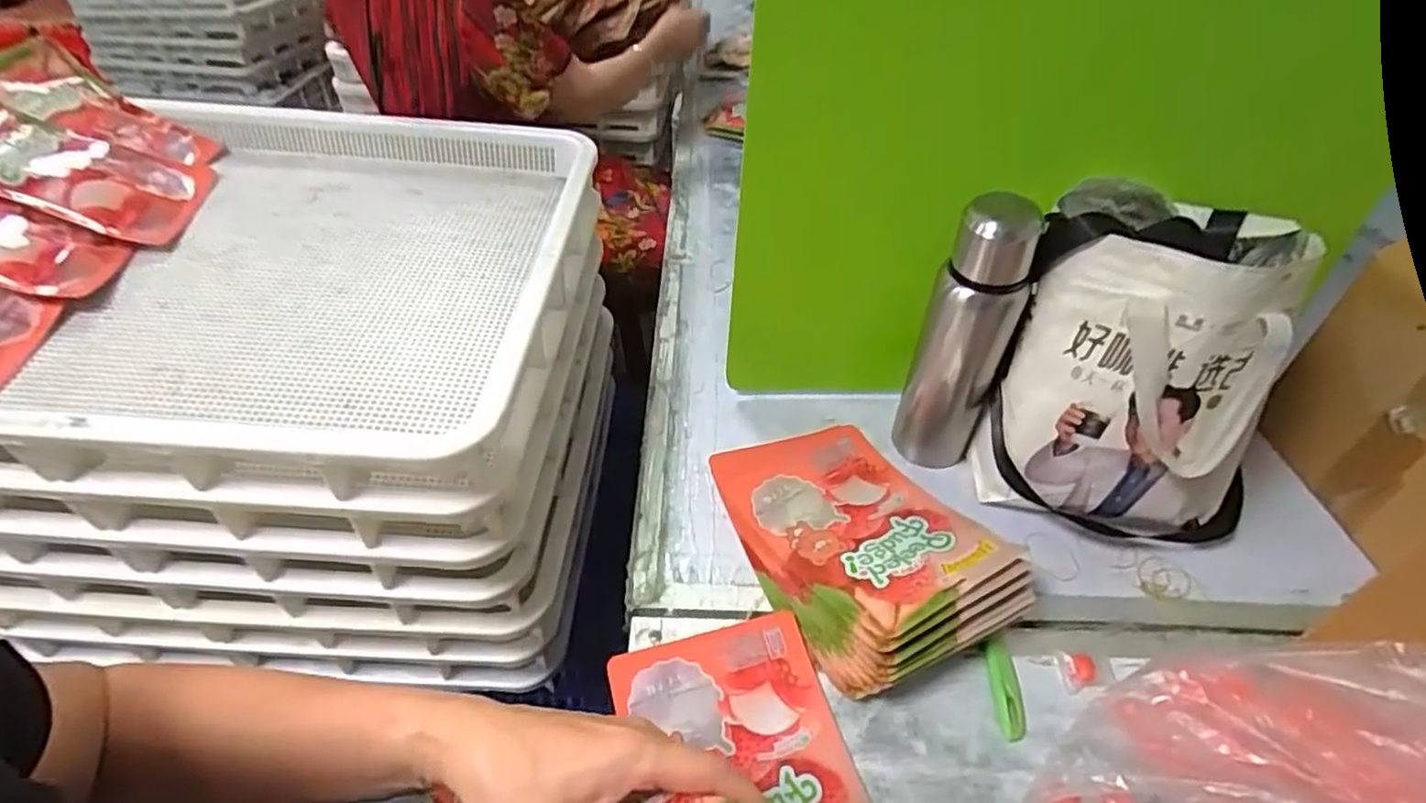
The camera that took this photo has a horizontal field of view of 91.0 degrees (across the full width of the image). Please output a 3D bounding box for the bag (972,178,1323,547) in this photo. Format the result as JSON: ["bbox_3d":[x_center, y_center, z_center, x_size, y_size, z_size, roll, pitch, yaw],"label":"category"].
[{"bbox_3d":[0.374,-0.007,0.601,0.234,0.311,0.085,14,44,11],"label":"bag"}]

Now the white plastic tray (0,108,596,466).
[{"bbox_3d":[-0.414,-0.139,0.657,0.545,0.073,0.456,3,43,0],"label":"white plastic tray"}]

